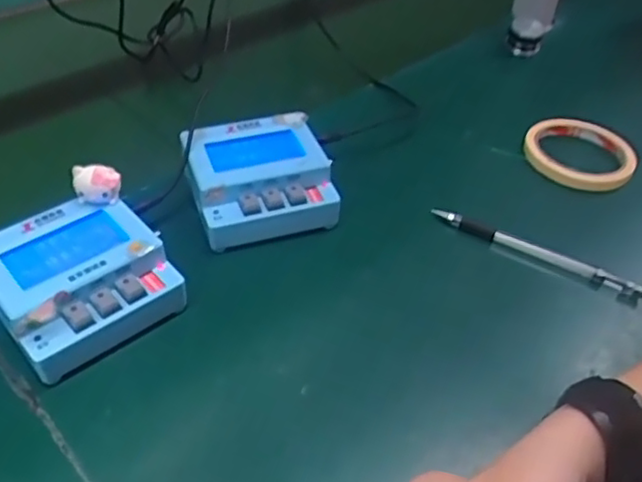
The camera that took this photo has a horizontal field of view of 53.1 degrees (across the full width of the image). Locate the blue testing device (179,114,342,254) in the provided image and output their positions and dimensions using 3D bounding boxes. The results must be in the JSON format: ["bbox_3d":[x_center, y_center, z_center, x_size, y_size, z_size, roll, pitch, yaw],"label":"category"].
[{"bbox_3d":[-0.048,-0.051,0.496,0.101,0.044,0.091,-12,45,-16],"label":"blue testing device"}]

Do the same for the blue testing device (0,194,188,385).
[{"bbox_3d":[-0.156,0.024,0.415,0.104,0.047,0.097,-30,52,-30],"label":"blue testing device"}]

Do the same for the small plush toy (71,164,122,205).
[{"bbox_3d":[-0.149,-0.038,0.429,0.030,0.024,0.018,0,43,-4],"label":"small plush toy"}]

